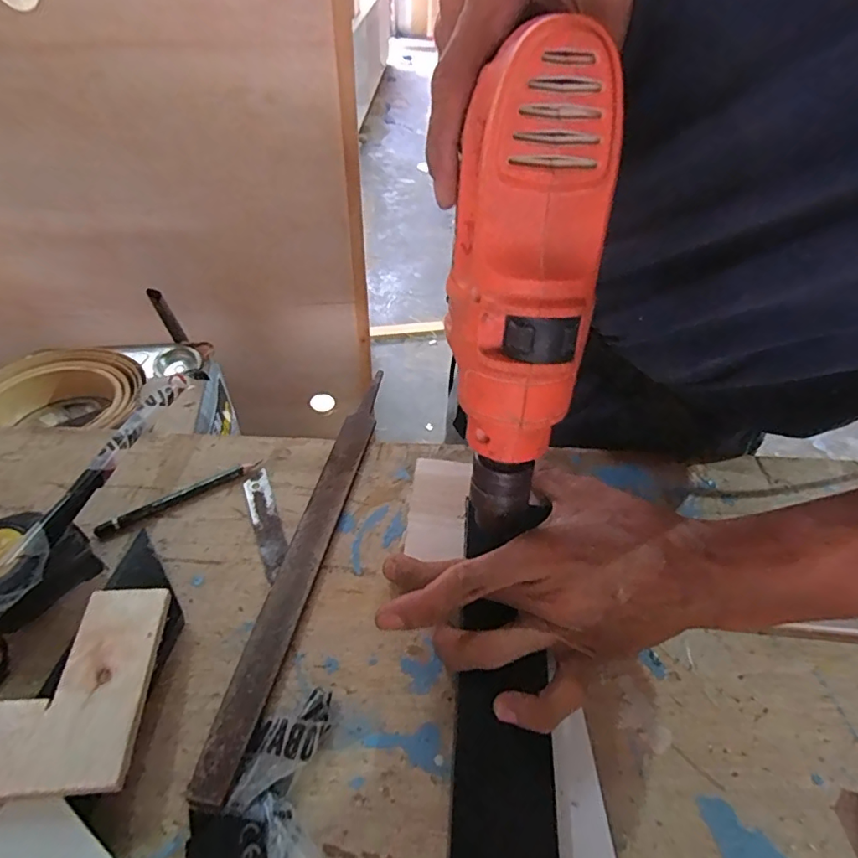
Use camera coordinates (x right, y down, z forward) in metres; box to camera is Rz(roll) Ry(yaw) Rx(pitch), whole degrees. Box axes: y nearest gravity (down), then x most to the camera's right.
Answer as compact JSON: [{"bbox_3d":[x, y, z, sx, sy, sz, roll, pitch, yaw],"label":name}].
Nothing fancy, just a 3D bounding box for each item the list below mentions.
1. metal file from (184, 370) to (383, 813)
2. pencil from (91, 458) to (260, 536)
[{"bbox_3d":[-0.074,0.066,0.333,0.023,0.011,0.292,9,45,6],"label":"metal file"},{"bbox_3d":[-0.168,0.046,0.350,0.106,0.005,0.010,-24,51,-24],"label":"pencil"}]

